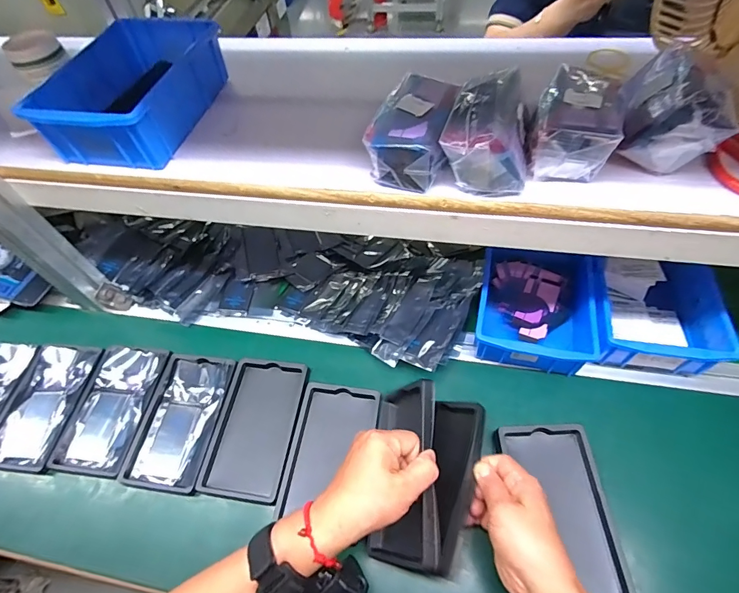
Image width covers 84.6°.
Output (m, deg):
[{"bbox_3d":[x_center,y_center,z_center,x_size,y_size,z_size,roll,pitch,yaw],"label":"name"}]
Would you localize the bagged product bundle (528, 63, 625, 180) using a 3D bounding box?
[{"bbox_3d":[0.176,-0.142,0.354,0.066,0.055,0.067,12,58,13],"label":"bagged product bundle"}]

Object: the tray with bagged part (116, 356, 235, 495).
[{"bbox_3d":[-0.230,0.149,0.497,0.094,0.015,0.157,6,56,9],"label":"tray with bagged part"}]

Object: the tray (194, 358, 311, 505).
[{"bbox_3d":[-0.134,0.153,0.486,0.095,0.013,0.160,5,56,9],"label":"tray"}]

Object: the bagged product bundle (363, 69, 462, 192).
[{"bbox_3d":[0.041,-0.152,0.375,0.065,0.047,0.102,12,58,13],"label":"bagged product bundle"}]

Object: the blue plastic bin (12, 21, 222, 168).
[{"bbox_3d":[-0.253,-0.223,0.444,0.131,0.063,0.197,10,57,11],"label":"blue plastic bin"}]

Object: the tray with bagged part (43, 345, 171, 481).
[{"bbox_3d":[-0.324,0.138,0.511,0.095,0.015,0.157,6,57,9],"label":"tray with bagged part"}]

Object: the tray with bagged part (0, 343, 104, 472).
[{"bbox_3d":[-0.421,0.137,0.519,0.095,0.017,0.155,6,56,9],"label":"tray with bagged part"}]

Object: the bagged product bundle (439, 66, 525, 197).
[{"bbox_3d":[0.107,-0.148,0.356,0.069,0.061,0.110,12,58,13],"label":"bagged product bundle"}]

